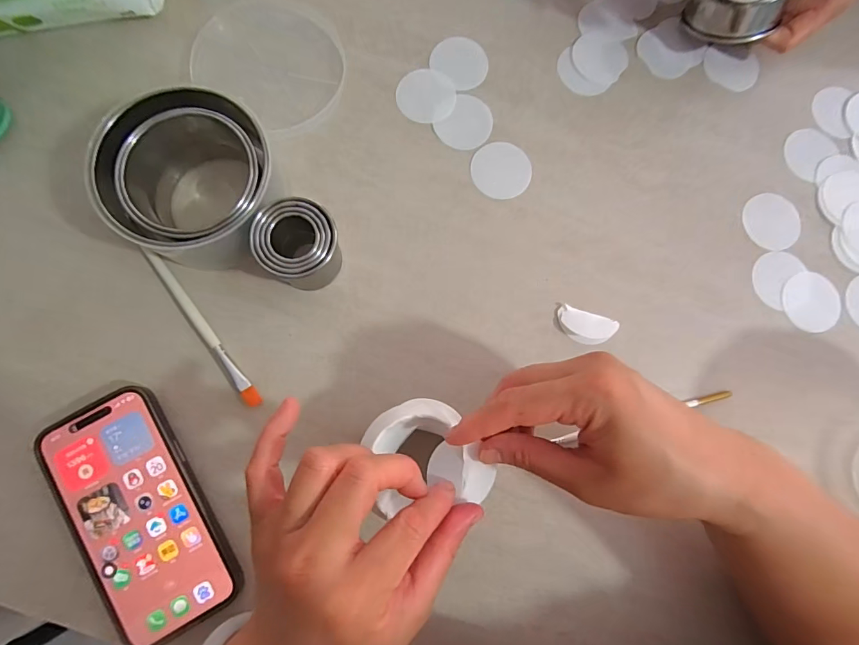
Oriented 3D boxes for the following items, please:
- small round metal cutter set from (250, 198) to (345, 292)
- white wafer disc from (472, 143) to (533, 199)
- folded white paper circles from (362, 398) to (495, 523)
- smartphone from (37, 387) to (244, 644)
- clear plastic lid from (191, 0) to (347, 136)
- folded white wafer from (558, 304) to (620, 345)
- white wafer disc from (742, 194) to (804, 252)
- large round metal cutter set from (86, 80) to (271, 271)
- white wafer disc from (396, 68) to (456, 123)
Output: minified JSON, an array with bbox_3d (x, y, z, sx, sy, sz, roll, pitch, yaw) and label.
[{"bbox_3d":[-0.091,-0.053,0.303,0.054,0.057,0.049,-26,83,-7],"label":"small round metal cutter set"},{"bbox_3d":[0.059,-0.125,0.349,0.047,0.004,0.047,1,81,-3],"label":"white wafer disc"},{"bbox_3d":[-0.002,0.083,0.264,0.070,0.023,0.068,1,81,-3],"label":"folded white paper circles"},{"bbox_3d":[-0.193,0.128,0.289,0.075,0.015,0.161,-29,83,-7],"label":"smartphone"},{"bbox_3d":[-0.127,-0.217,0.350,0.120,0.010,0.107,31,80,2],"label":"clear plastic lid"},{"bbox_3d":[0.122,0.004,0.332,0.046,0.004,0.024,19,80,0],"label":"folded white wafer"},{"bbox_3d":[0.286,-0.085,0.356,0.048,0.004,0.048,1,81,-3],"label":"white wafer disc"},{"bbox_3d":[-0.164,-0.098,0.301,0.109,0.062,0.103,1,81,-3],"label":"large round metal cutter set"},{"bbox_3d":[-0.002,-0.190,0.355,0.047,0.004,0.048,2,81,-3],"label":"white wafer disc"}]

